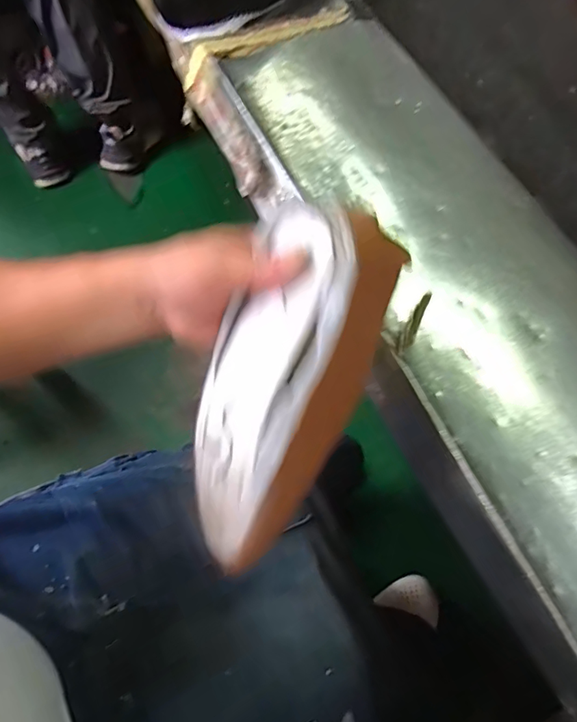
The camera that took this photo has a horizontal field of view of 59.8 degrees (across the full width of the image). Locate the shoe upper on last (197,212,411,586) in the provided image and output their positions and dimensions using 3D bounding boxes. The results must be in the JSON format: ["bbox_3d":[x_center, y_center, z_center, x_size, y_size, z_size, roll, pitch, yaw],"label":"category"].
[{"bbox_3d":[-0.007,0.021,0.334,0.093,0.244,0.068,25,21,8],"label":"shoe upper on last"}]

